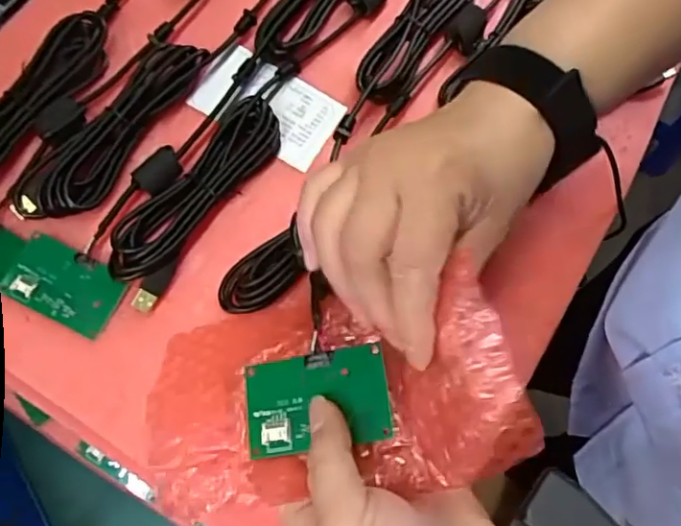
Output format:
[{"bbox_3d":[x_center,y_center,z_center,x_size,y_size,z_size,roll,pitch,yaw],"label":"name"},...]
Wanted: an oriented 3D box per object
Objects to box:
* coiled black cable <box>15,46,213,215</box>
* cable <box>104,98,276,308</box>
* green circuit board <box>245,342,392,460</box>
[{"bbox_3d":[-0.155,-0.094,0.395,0.048,0.019,0.151,33,77,7],"label":"coiled black cable"},{"bbox_3d":[-0.094,-0.046,0.391,0.048,0.017,0.154,36,77,8],"label":"cable"},{"bbox_3d":[-0.012,0.065,0.283,0.069,0.005,0.045,-12,65,9],"label":"green circuit board"}]

